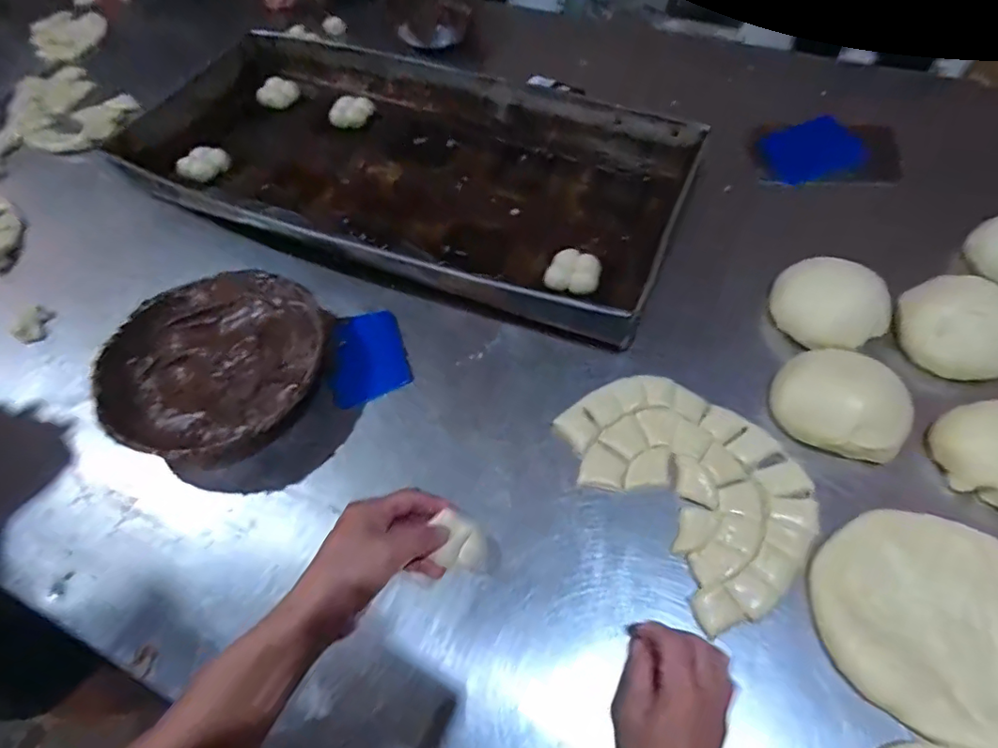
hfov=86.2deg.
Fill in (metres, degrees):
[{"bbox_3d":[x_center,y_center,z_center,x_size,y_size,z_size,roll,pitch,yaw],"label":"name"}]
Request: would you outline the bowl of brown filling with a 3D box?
[{"bbox_3d":[-0.325,-0.014,0.619,0.256,0.068,0.235,-1,57,2],"label":"bowl of brown filling"}]

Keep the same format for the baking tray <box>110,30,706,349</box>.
[{"bbox_3d":[-0.131,-0.322,0.787,0.792,0.076,0.393,19,60,14],"label":"baking tray"}]

